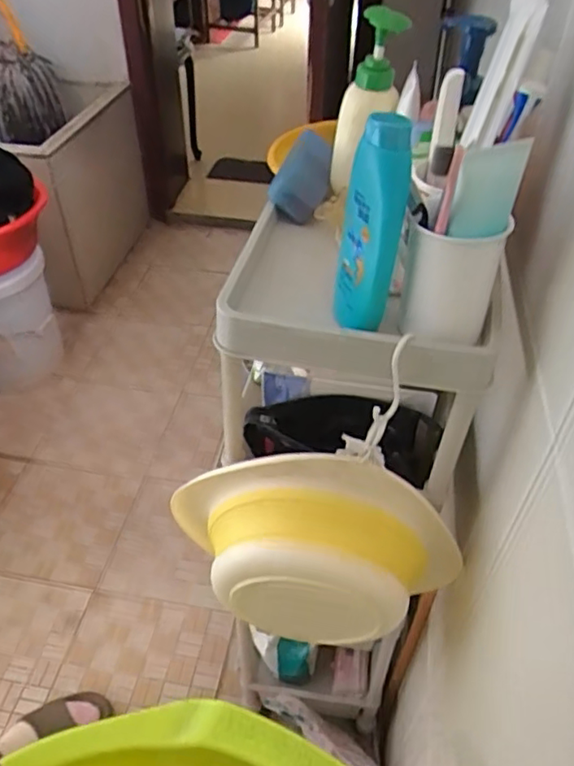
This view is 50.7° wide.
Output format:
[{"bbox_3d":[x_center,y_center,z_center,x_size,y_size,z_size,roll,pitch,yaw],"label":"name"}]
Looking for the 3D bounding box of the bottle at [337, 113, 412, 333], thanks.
[{"bbox_3d":[0.059,-0.112,0.444,0.046,0.148,0.047,6,44,5],"label":"bottle"}]

